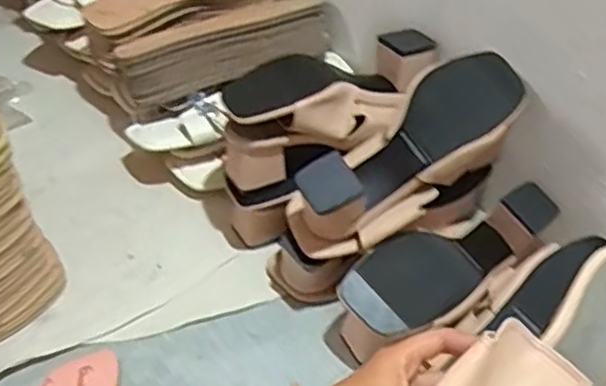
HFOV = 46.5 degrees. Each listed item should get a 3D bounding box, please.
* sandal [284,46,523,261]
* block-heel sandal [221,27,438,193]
[{"bbox_3d":[0.091,-0.044,0.628,0.249,0.082,0.094,-39,58,-7],"label":"sandal"},{"bbox_3d":[0.029,-0.092,0.700,0.232,0.080,0.100,-15,51,-15],"label":"block-heel sandal"}]

